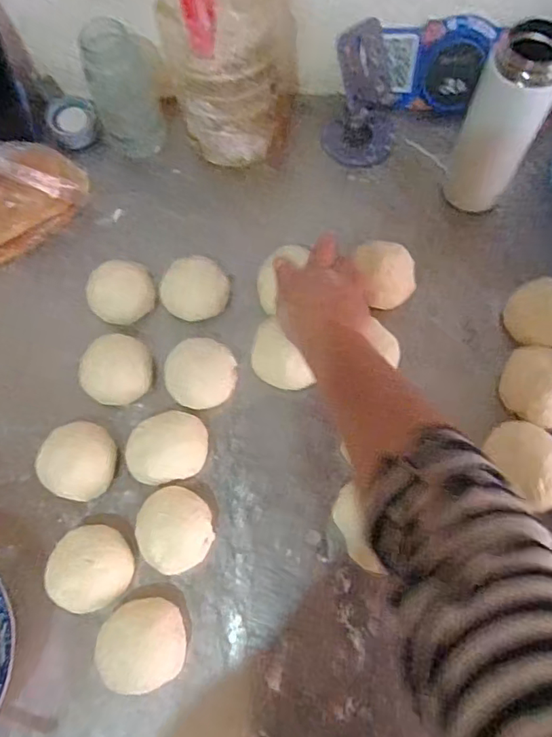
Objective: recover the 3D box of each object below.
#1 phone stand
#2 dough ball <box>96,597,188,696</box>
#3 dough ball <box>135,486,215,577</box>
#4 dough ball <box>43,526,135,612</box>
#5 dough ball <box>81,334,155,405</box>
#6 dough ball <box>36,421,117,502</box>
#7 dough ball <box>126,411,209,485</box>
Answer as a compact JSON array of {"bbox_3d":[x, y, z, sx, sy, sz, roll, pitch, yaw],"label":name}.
[{"bbox_3d":[0.098,-0.306,0.580,0.080,0.133,0.099,9,69,5],"label":"phone stand"},{"bbox_3d":[-0.107,0.222,0.424,0.064,0.052,0.063,-1,69,2],"label":"dough ball"},{"bbox_3d":[-0.088,0.139,0.458,0.061,0.032,0.068,-40,73,-13],"label":"dough ball"},{"bbox_3d":[-0.156,0.166,0.441,0.064,0.045,0.063,-1,69,2],"label":"dough ball"},{"bbox_3d":[-0.150,0.005,0.505,0.051,0.056,0.063,32,73,13],"label":"dough ball"},{"bbox_3d":[-0.178,0.084,0.478,0.061,0.039,0.068,9,69,6],"label":"dough ball"},{"bbox_3d":[-0.098,0.071,0.473,0.070,0.030,0.057,-9,69,-1],"label":"dough ball"}]

